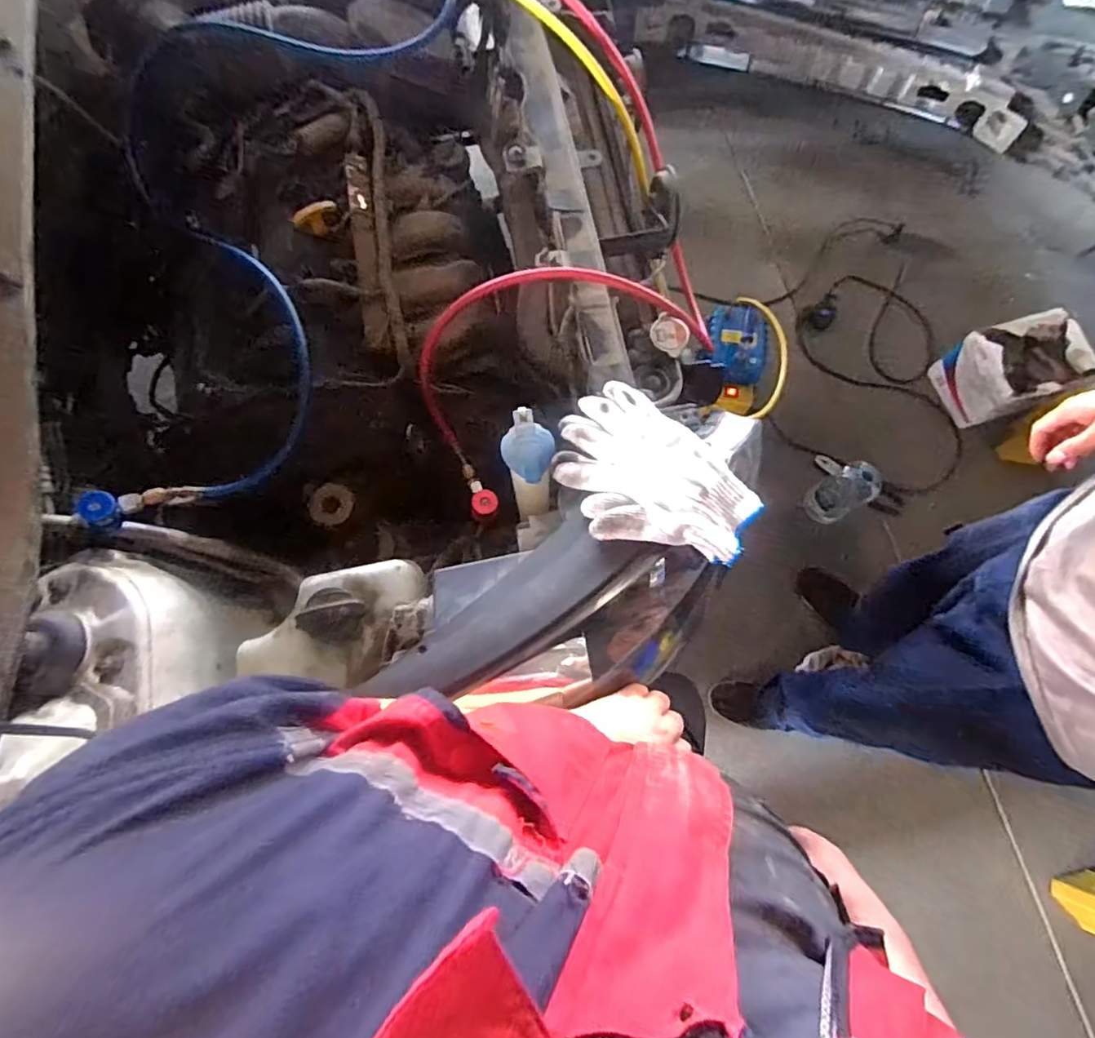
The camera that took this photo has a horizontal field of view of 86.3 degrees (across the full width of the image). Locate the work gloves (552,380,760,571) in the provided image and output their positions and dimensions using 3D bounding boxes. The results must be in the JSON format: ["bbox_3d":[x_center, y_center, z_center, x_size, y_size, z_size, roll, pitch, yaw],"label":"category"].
[{"bbox_3d":[0.098,-0.037,0.564,0.202,0.041,0.143,41,79,10],"label":"work gloves"}]

